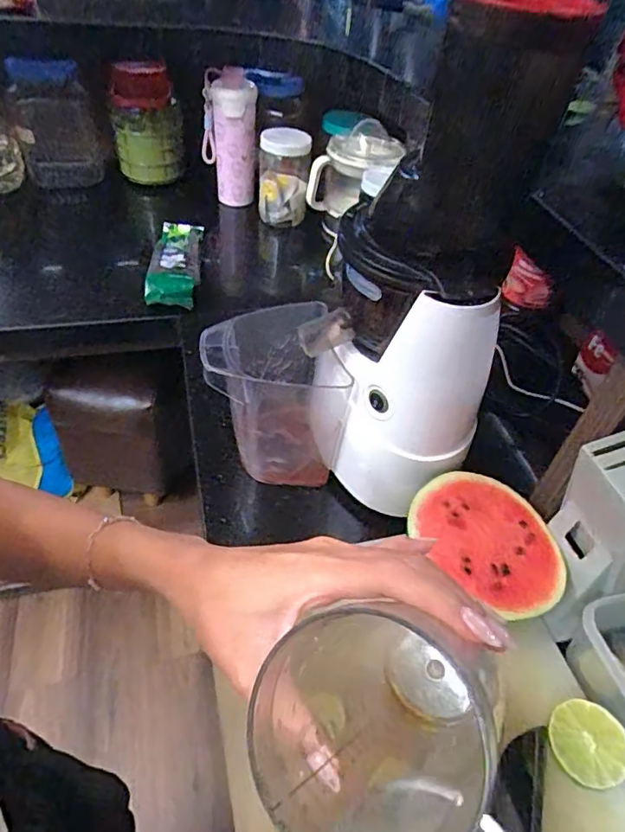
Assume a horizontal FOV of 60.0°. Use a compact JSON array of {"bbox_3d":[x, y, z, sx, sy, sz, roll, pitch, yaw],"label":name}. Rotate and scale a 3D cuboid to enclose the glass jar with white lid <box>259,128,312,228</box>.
[{"bbox_3d":[-0.053,-0.446,1.011,0.087,0.167,0.081,3,46,-3],"label":"glass jar with white lid"}]

